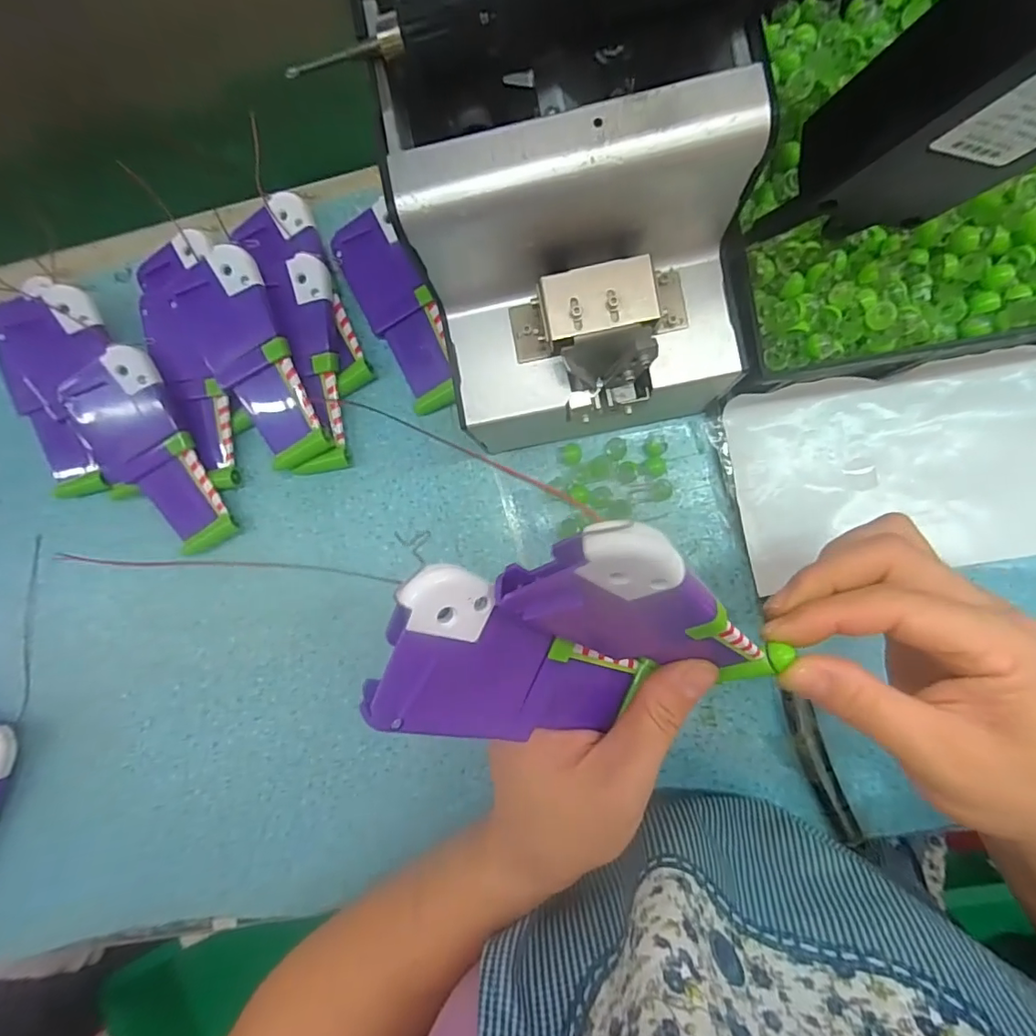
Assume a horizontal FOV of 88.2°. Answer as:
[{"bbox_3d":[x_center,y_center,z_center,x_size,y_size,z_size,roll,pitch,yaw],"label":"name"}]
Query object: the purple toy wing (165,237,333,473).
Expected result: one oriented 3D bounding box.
[{"bbox_3d":[-0.153,-0.090,0.312,0.053,0.018,0.126,-24,99,6],"label":"purple toy wing"}]

